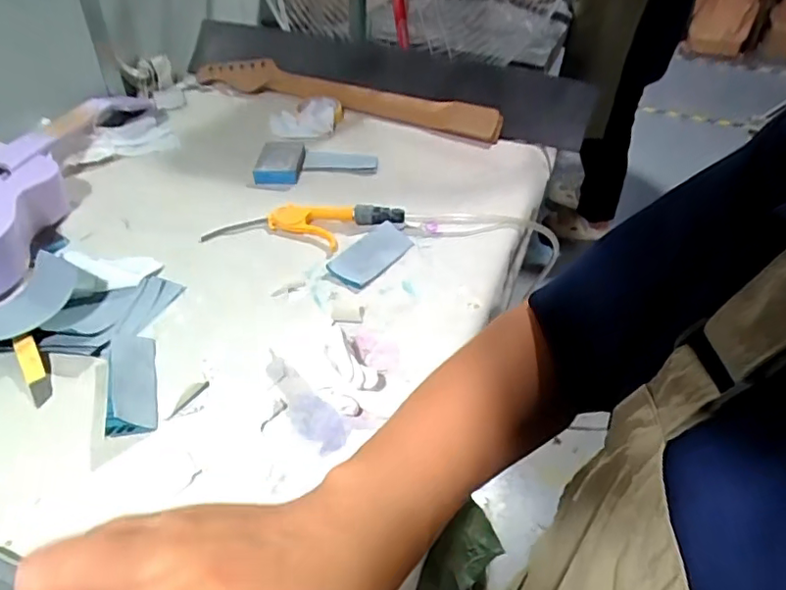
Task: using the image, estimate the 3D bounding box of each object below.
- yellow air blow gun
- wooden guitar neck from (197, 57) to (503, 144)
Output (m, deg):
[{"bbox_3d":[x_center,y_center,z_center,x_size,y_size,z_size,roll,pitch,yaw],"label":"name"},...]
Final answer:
[{"bbox_3d":[-0.127,-0.106,0.811,0.278,0.030,0.089,-4,41,-7],"label":"yellow air blow gun"},{"bbox_3d":[-0.098,-0.368,1.042,0.620,0.071,0.057,16,43,16],"label":"wooden guitar neck"}]

